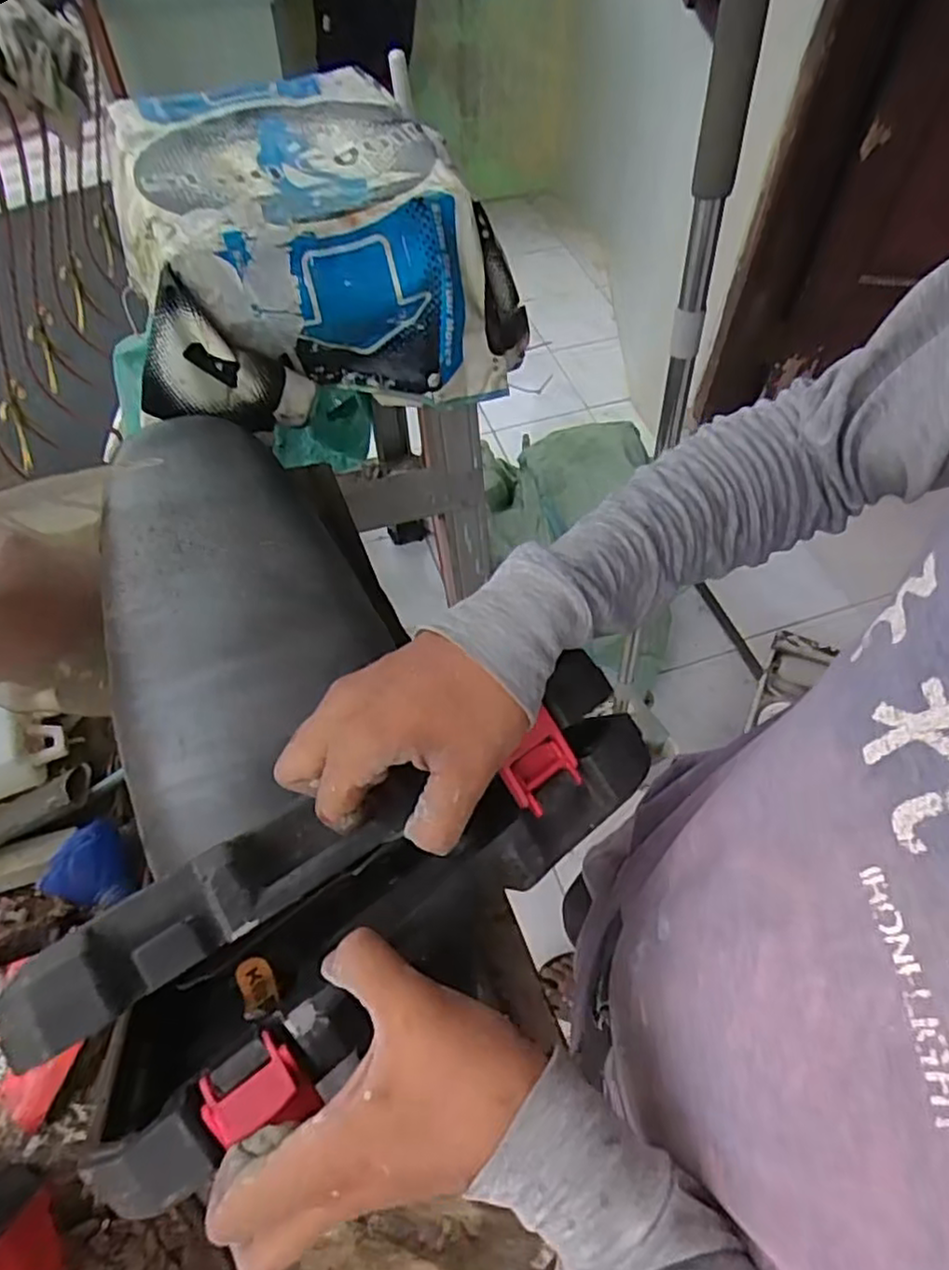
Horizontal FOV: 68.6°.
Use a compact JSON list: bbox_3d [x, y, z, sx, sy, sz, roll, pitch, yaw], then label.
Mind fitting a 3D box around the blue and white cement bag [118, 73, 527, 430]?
[{"bbox_3d":[-0.212,-0.510,0.911,0.476,0.209,0.455,-17,58,-11],"label":"blue and white cement bag"}]

